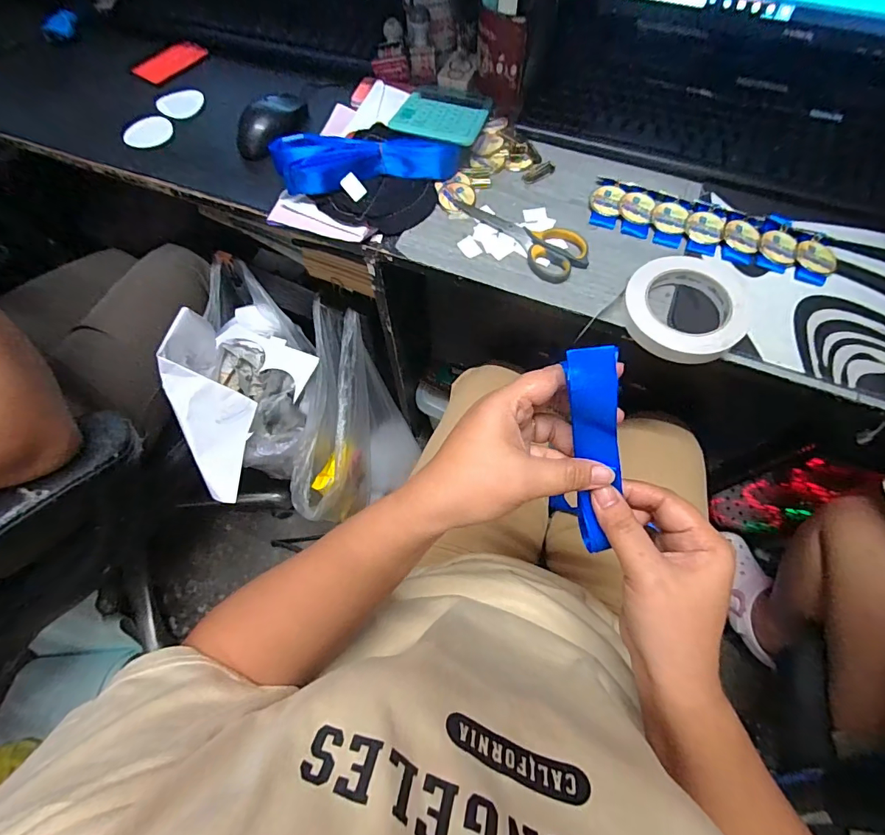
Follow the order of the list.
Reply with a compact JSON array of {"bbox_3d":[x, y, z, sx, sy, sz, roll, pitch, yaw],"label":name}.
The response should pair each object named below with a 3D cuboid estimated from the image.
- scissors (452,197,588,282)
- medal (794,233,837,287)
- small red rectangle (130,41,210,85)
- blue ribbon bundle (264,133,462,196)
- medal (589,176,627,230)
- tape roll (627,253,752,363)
[{"bbox_3d":[0.086,-0.208,0.484,0.060,0.011,0.160,-42,71,-15],"label":"scissors"},{"bbox_3d":[0.391,-0.168,0.460,0.038,0.004,0.069,21,69,11],"label":"medal"},{"bbox_3d":[-0.390,-0.510,0.633,0.055,0.007,0.096,34,72,16],"label":"small red rectangle"},{"bbox_3d":[-0.086,-0.304,0.511,0.200,0.044,0.073,-16,66,-5],"label":"blue ribbon bundle"},{"bbox_3d":[0.189,-0.251,0.507,0.036,0.011,0.074,20,68,11],"label":"medal"},{"bbox_3d":[0.240,-0.109,0.430,0.120,0.022,0.112,-1,66,2],"label":"tape roll"}]

